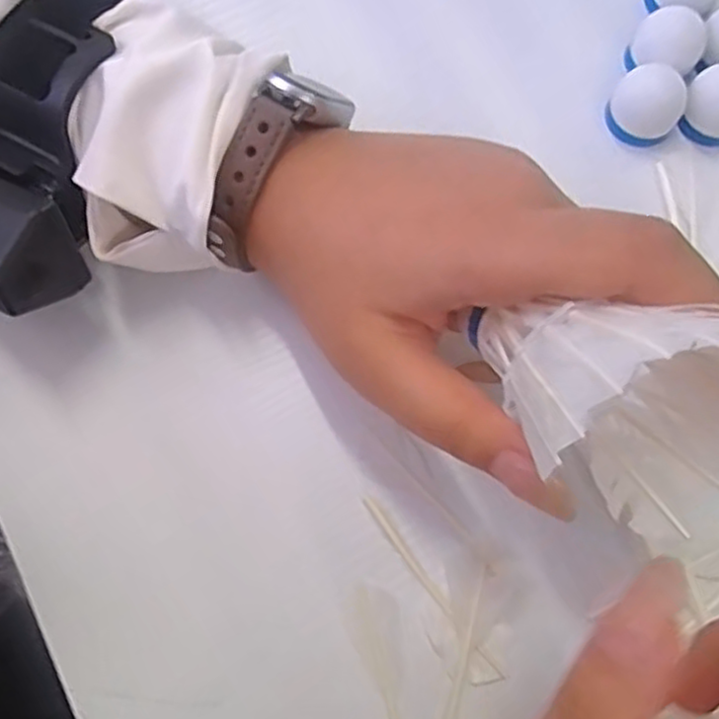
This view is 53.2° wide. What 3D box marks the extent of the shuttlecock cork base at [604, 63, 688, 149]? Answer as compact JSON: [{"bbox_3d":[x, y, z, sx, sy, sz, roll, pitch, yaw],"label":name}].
[{"bbox_3d":[0.109,-0.096,0.271,0.026,0.018,0.021,37,78,9],"label":"shuttlecock cork base"}]

